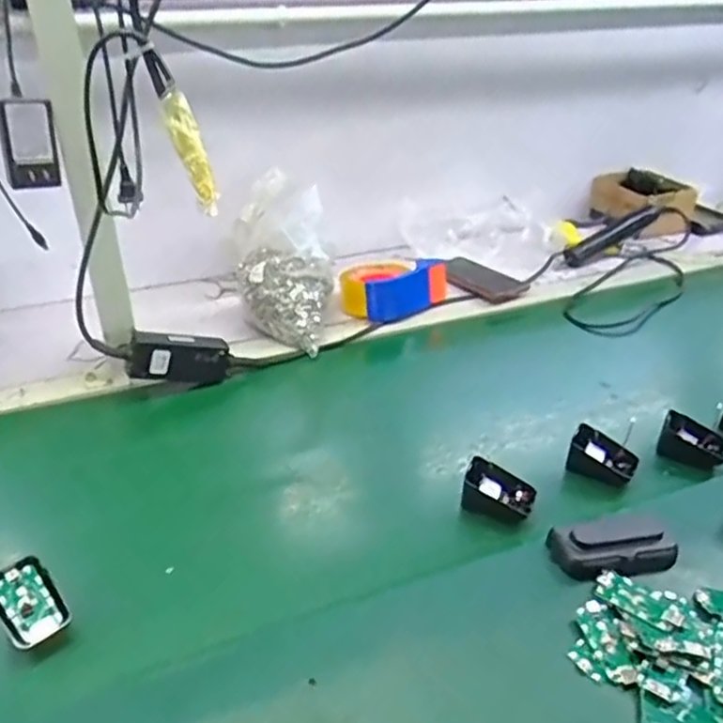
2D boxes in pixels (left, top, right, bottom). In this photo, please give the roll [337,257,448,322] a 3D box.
[{"bbox_3d":[0.036,-0.116,0.980,0.138,0.060,0.098,-18,37,-29],"label":"roll"}]

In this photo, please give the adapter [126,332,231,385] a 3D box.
[{"bbox_3d":[-0.212,-0.005,0.799,0.128,0.057,0.030,6,23,-39],"label":"adapter"}]

